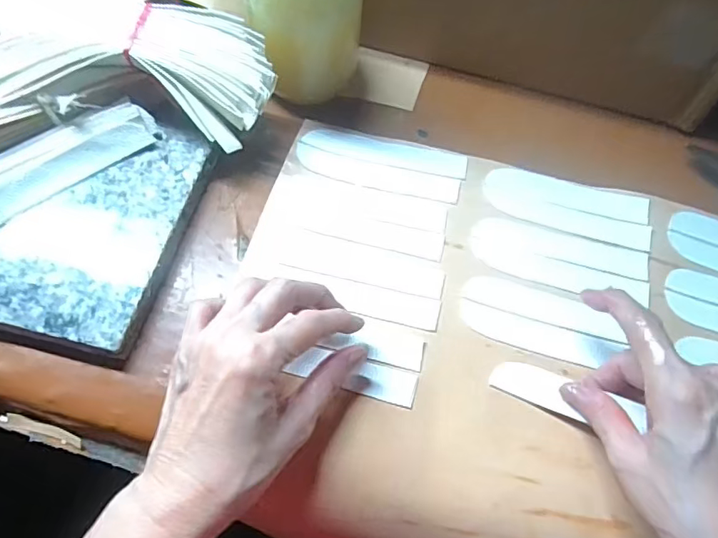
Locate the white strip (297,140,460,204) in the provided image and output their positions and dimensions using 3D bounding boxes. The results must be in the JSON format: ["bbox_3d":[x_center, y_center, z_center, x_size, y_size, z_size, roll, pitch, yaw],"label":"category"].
[{"bbox_3d":[0.014,-0.070,0.384,0.122,0.006,0.023,13,64,2],"label":"white strip"}]

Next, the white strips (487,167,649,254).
[{"bbox_3d":[0.154,-0.048,0.380,0.120,0.004,0.048,14,66,3],"label":"white strips"}]

